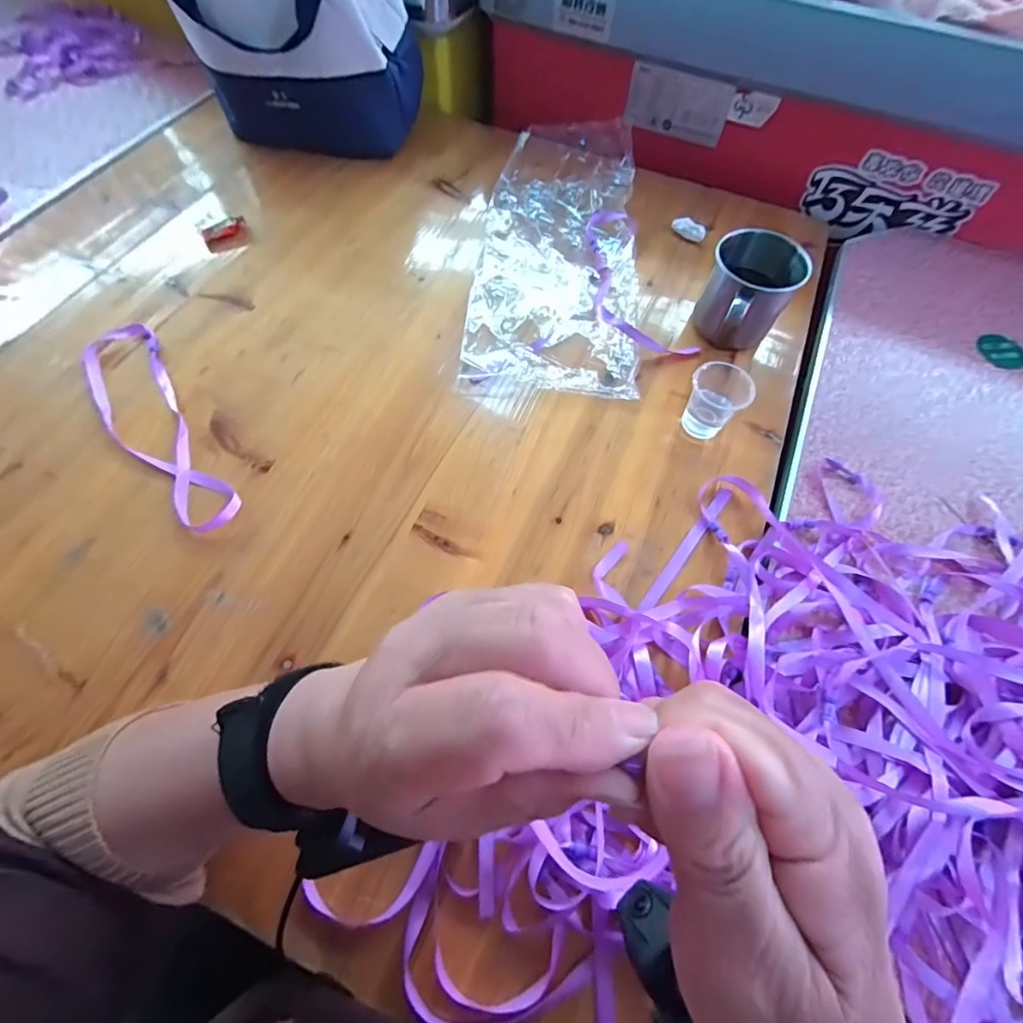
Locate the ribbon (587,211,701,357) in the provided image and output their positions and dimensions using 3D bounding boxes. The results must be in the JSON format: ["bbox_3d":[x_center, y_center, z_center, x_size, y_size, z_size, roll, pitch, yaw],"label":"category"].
[{"bbox_3d":[0.115,-0.243,0.521,0.085,0.017,0.215,-14,64,-10],"label":"ribbon"}]

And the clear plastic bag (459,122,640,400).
[{"bbox_3d":[0.054,-0.287,0.530,0.174,0.041,0.376,7,63,1],"label":"clear plastic bag"}]

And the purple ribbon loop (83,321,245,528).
[{"bbox_3d":[-0.311,-0.077,0.425,0.066,0.009,0.249,-31,68,-17],"label":"purple ribbon loop"}]

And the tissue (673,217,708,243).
[{"bbox_3d":[0.207,-0.328,0.572,0.040,0.015,0.016,40,68,16],"label":"tissue"}]

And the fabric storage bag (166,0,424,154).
[{"bbox_3d":[-0.234,-0.536,0.567,0.234,0.186,0.112,3,63,-2],"label":"fabric storage bag"}]

